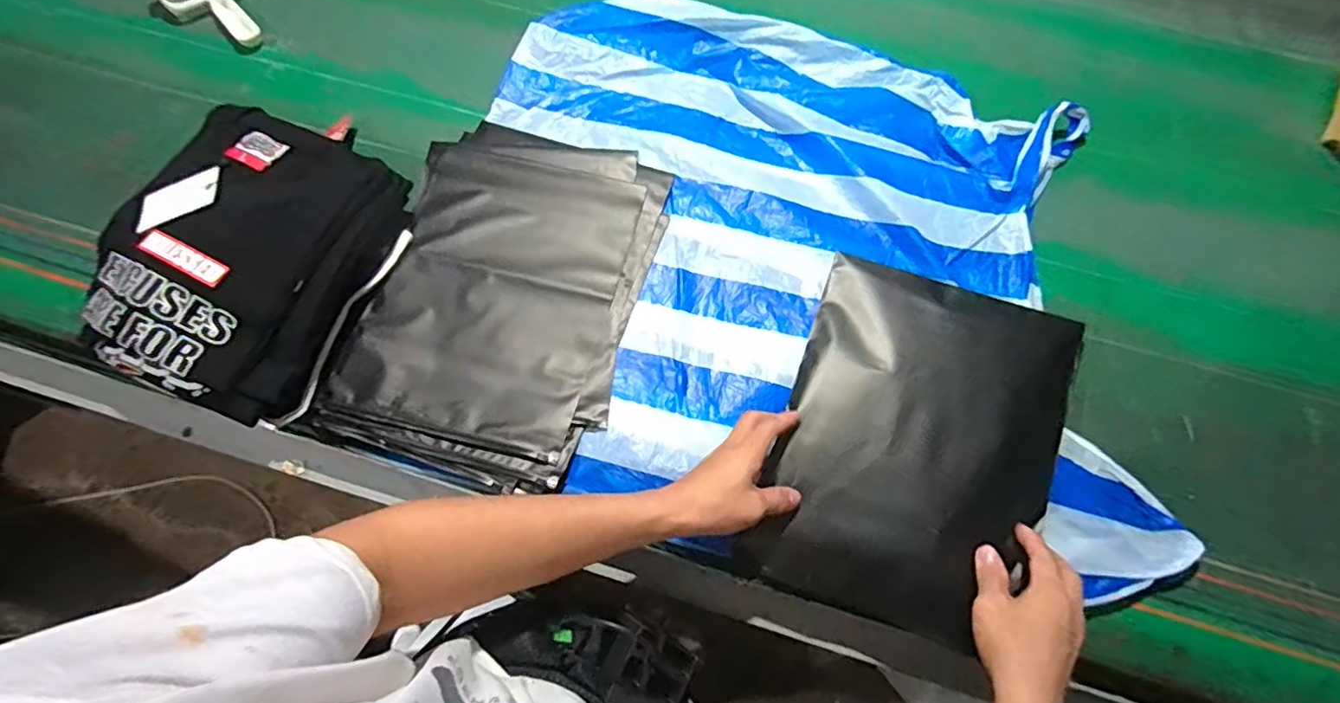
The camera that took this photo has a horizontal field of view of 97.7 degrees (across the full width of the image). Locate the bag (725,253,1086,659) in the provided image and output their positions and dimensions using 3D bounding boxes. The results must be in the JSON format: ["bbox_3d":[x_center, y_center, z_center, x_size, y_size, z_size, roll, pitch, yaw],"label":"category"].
[{"bbox_3d":[0.238,0.088,0.559,0.252,0.040,0.332,21,69,8],"label":"bag"}]

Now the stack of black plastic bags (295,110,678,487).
[{"bbox_3d":[-0.182,-0.071,0.657,0.286,0.024,0.404,13,70,4],"label":"stack of black plastic bags"}]

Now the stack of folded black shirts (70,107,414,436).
[{"bbox_3d":[-0.455,-0.102,0.622,0.249,0.112,0.298,22,70,7],"label":"stack of folded black shirts"}]

